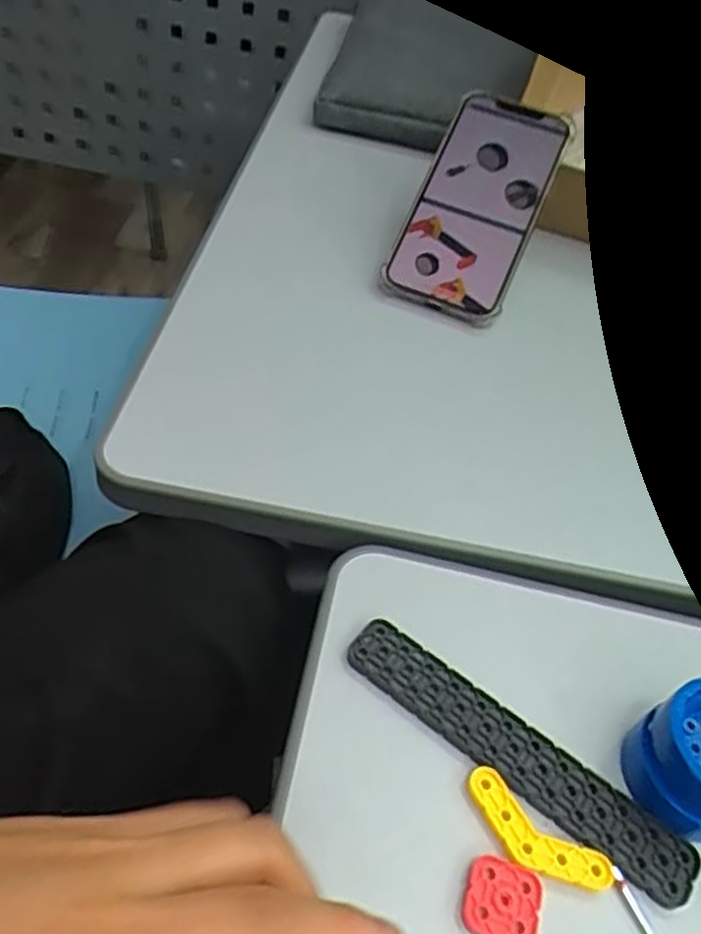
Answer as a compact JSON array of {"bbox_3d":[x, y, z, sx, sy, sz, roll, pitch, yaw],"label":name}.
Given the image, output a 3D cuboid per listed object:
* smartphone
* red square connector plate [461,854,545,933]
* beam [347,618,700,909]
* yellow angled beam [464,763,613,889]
[{"bbox_3d":[0.087,-0.180,0.513,0.082,0.017,0.167,20,75,15],"label":"smartphone"},{"bbox_3d":[0.054,0.151,0.262,0.027,0.006,0.026,19,49,6],"label":"red square connector plate"},{"bbox_3d":[0.065,0.110,0.294,0.148,0.009,0.028,35,53,19],"label":"beam"},{"bbox_3d":[0.067,0.136,0.275,0.057,0.005,0.022,33,52,18],"label":"yellow angled beam"}]

